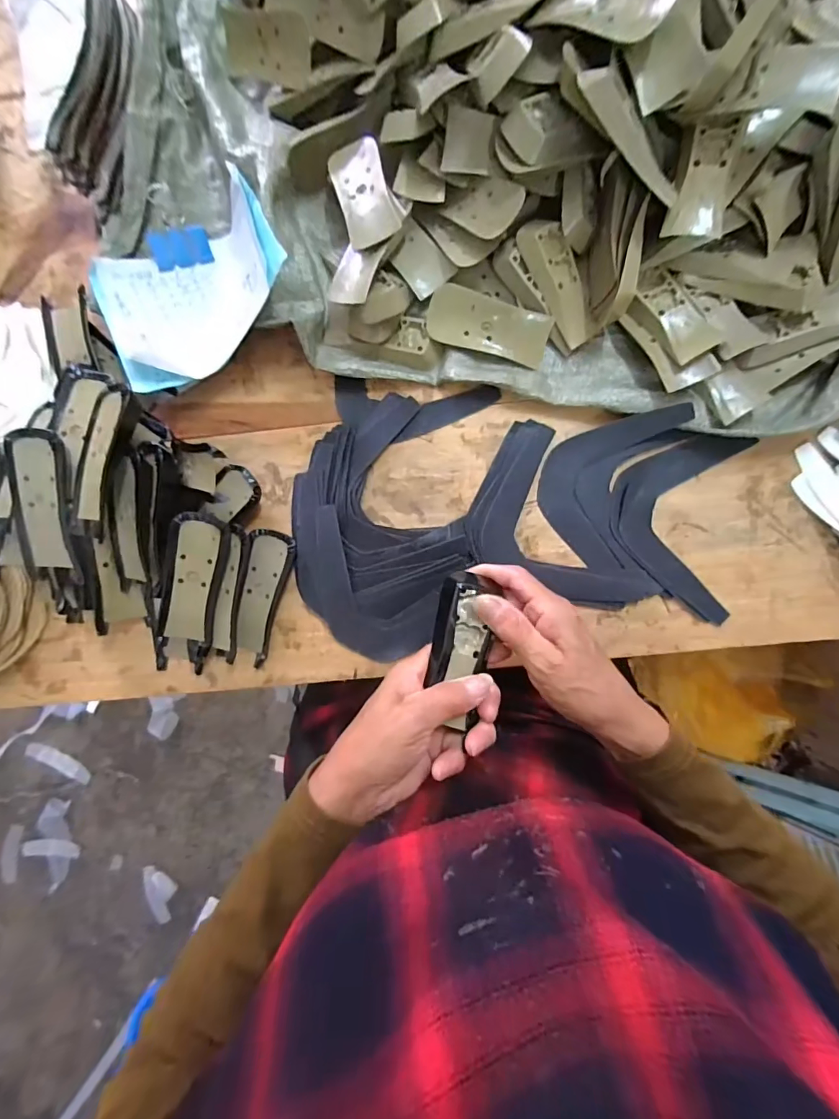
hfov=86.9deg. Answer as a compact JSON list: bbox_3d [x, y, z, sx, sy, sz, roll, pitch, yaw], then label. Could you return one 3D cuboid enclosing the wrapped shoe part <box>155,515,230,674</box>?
[{"bbox_3d":[-0.196,0.033,0.375,0.047,0.022,0.144,17,103,6],"label":"wrapped shoe part"}]

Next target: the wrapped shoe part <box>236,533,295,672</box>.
[{"bbox_3d":[-0.140,0.033,0.395,0.037,0.011,0.115,12,87,3],"label":"wrapped shoe part"}]

